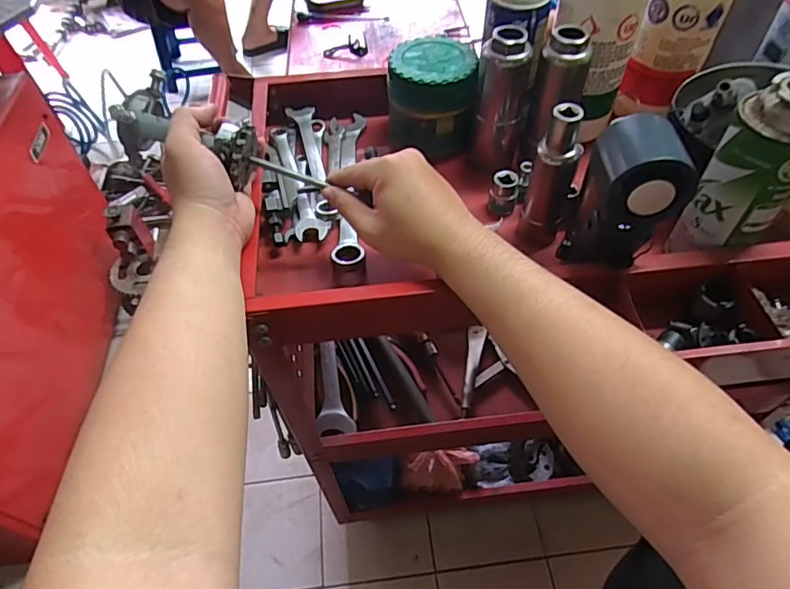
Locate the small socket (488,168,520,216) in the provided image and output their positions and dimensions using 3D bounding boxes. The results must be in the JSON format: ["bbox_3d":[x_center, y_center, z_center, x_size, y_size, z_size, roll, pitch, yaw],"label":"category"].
[{"bbox_3d":[0.115,-0.108,0.549,0.027,0.038,0.029,17,56,15],"label":"small socket"}]

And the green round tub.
[{"bbox_3d":[0.041,-0.229,0.604,0.095,0.085,0.105,-2,53,1],"label":"green round tub"}]

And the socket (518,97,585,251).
[{"bbox_3d":[0.147,-0.103,0.489,0.029,0.147,0.033,-38,60,-23],"label":"socket"}]

